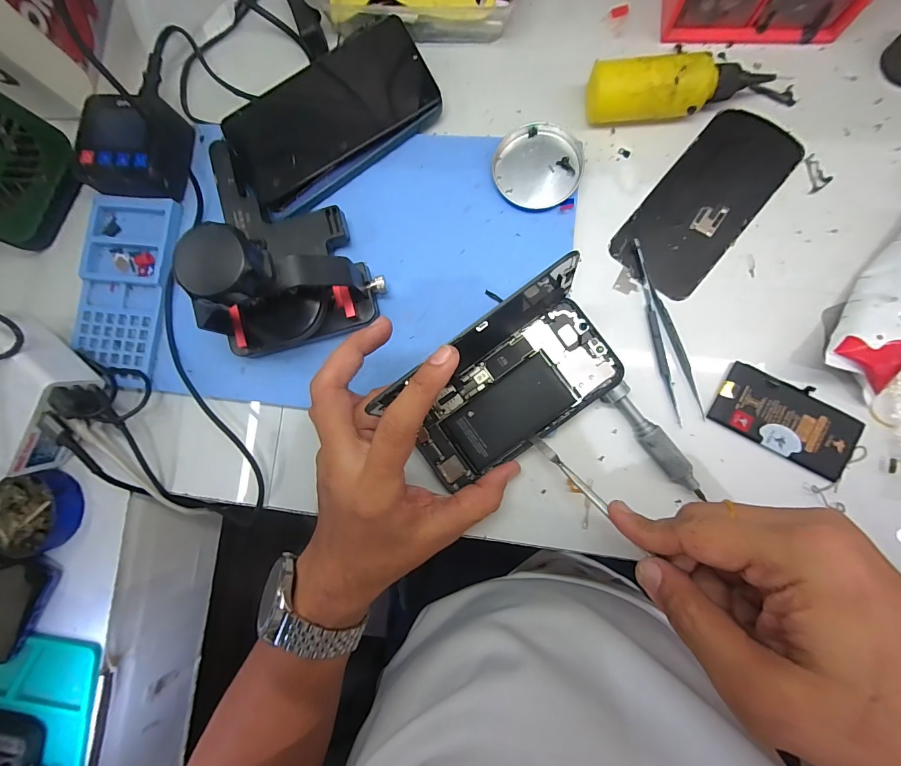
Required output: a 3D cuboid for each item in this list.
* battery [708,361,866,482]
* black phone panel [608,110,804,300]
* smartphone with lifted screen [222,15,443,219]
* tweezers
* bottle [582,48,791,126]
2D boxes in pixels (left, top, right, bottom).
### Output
[{"bbox_3d":[0.225,0.024,0.258,0.089,0.005,0.047,29,88,8],"label":"battery"},{"bbox_3d":[0.186,-0.133,0.282,0.069,0.004,0.144,40,90,8],"label":"black phone panel"},{"bbox_3d":[-0.093,-0.207,0.301,0.157,0.024,0.089,-34,82,2],"label":"smartphone with lifted screen"},{"bbox_3d":[0.149,-0.038,0.272,0.019,0.006,0.129,-16,83,4],"label":"tweezers"},{"bbox_3d":[0.174,-0.207,0.275,0.148,0.036,0.031,0,85,6],"label":"bottle"}]

